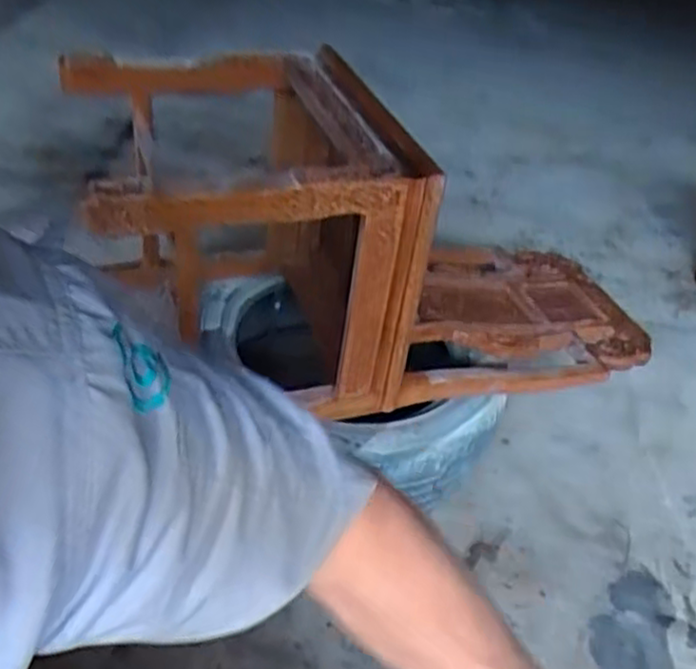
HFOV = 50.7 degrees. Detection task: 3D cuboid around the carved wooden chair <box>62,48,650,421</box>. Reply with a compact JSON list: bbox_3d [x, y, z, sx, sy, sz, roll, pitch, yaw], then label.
[{"bbox_3d":[0.073,-0.181,1.244,0.963,0.436,0.498,-6,42,-17],"label":"carved wooden chair"}]

